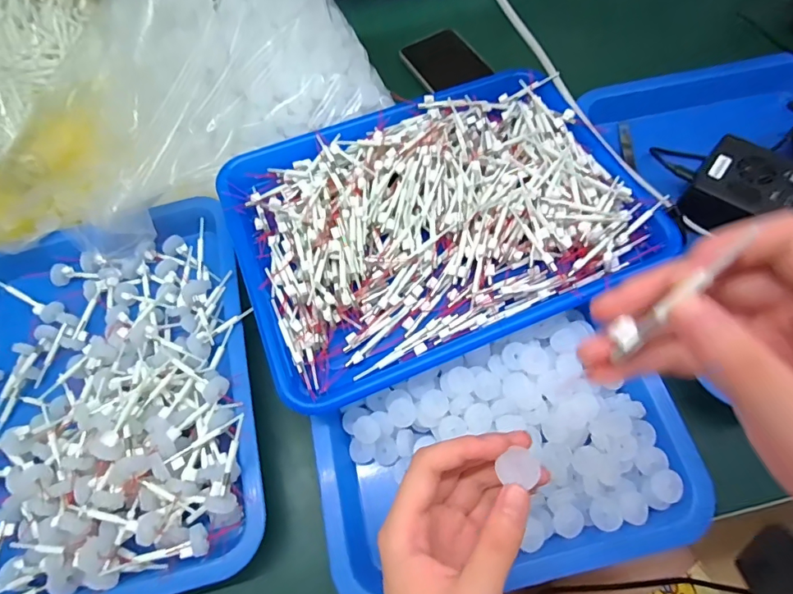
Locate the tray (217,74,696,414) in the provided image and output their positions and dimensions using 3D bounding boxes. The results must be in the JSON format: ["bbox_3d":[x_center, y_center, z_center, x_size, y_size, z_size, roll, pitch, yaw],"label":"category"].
[{"bbox_3d":[0.034,-0.071,0.396,0.331,0.048,0.237,-22,66,-6],"label":"tray"}]

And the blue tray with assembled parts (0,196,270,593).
[{"bbox_3d":[-0.252,0.075,0.376,0.267,0.052,0.325,-14,65,-3],"label":"blue tray with assembled parts"}]

